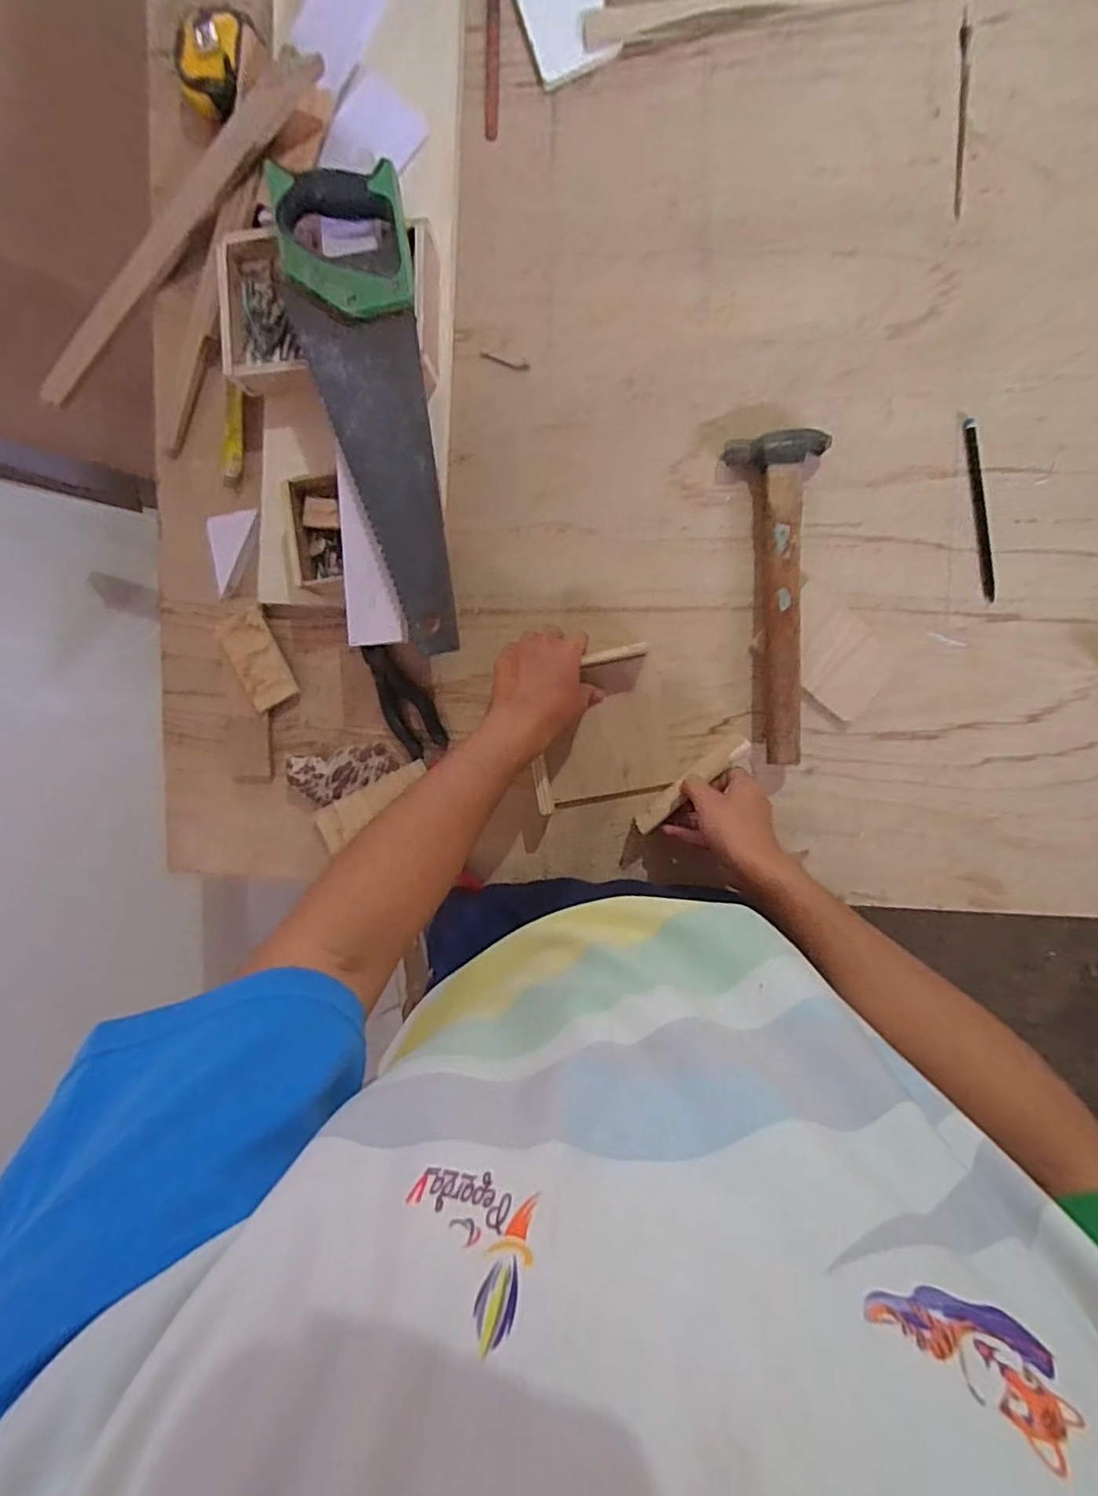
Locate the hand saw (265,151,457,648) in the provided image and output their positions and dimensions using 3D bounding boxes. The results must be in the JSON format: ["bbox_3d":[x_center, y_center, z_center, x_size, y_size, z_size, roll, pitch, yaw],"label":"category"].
[{"bbox_3d":[-0.158,-0.291,0.551,0.107,0.028,0.415,-8,92,8],"label":"hand saw"}]

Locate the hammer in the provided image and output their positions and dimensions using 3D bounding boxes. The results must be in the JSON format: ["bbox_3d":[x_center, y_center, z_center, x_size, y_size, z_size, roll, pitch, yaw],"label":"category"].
[{"bbox_3d":[0.219,-0.139,0.586,0.078,0.033,0.302,-3,92,7],"label":"hammer"}]

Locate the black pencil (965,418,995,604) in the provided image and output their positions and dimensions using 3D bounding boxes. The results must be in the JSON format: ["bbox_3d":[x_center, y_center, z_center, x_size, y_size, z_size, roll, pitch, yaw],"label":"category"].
[{"bbox_3d":[0.398,-0.218,0.576,0.013,0.006,0.164,-8,92,7],"label":"black pencil"}]

